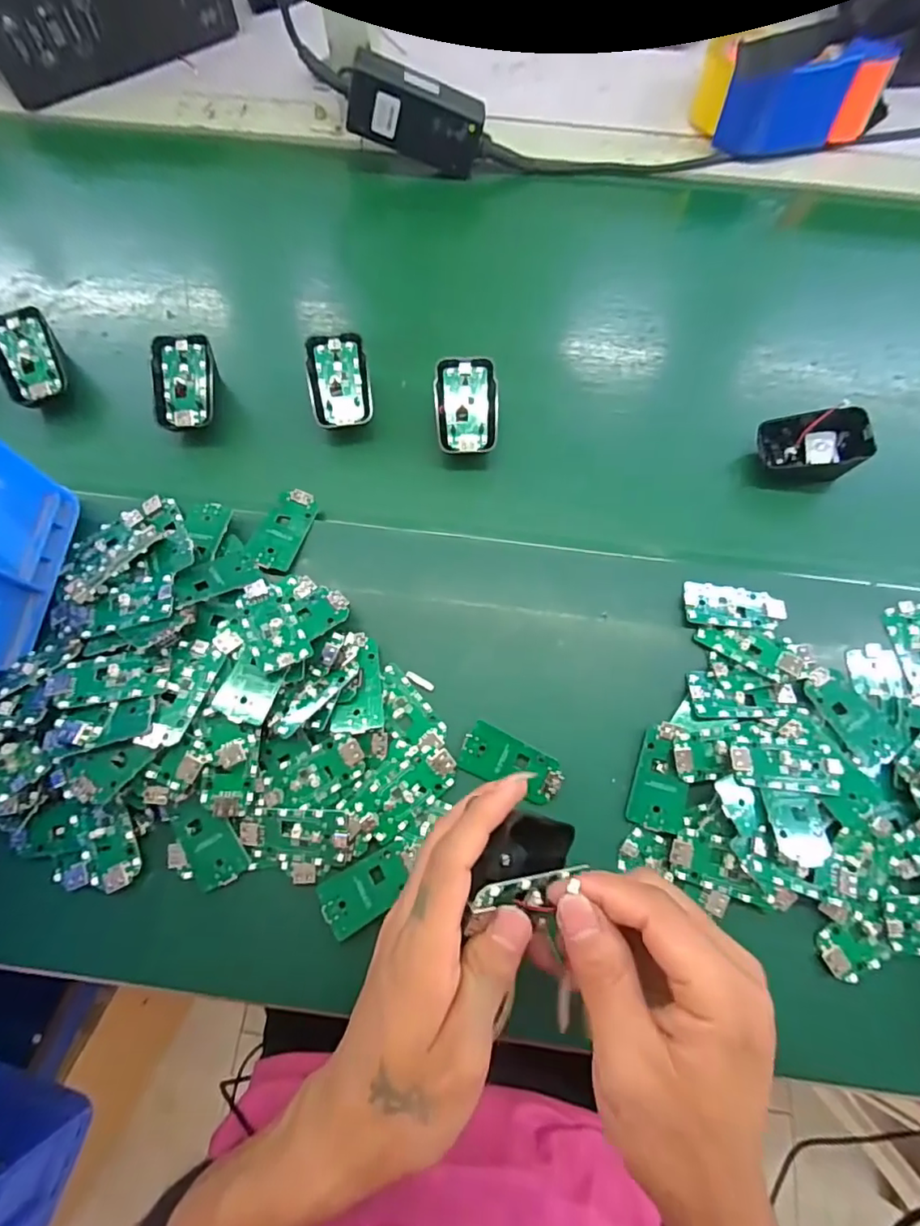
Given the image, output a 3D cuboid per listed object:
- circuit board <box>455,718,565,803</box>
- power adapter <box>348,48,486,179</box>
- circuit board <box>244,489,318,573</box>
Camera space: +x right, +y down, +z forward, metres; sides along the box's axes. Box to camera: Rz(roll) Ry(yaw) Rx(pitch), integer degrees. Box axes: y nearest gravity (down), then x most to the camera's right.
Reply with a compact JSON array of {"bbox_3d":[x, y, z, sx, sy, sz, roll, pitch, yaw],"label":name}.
[{"bbox_3d":[0.032,0.094,0.341,0.062,0.004,0.031,24,83,8],"label":"circuit board"},{"bbox_3d":[-0.037,-0.433,0.483,0.115,0.054,0.026,9,70,-19],"label":"power adapter"},{"bbox_3d":[-0.123,-0.059,0.386,0.031,0.005,0.062,20,68,-2],"label":"circuit board"}]

